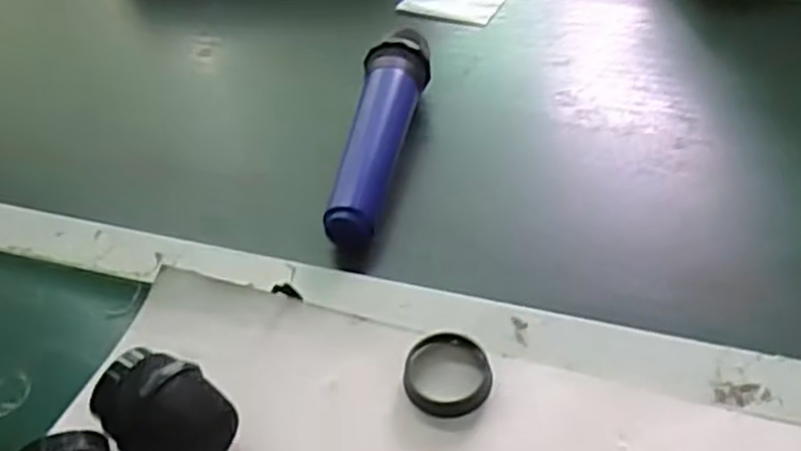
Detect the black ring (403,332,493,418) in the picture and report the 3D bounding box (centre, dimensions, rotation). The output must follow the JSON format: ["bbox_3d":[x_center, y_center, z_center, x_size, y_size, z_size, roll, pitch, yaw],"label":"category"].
[{"bbox_3d":[0.023,0.073,0.372,0.043,0.009,0.044,-3,42,3],"label":"black ring"}]

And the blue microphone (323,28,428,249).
[{"bbox_3d":[-0.013,-0.066,0.512,0.042,0.040,0.186,3,43,10],"label":"blue microphone"}]

